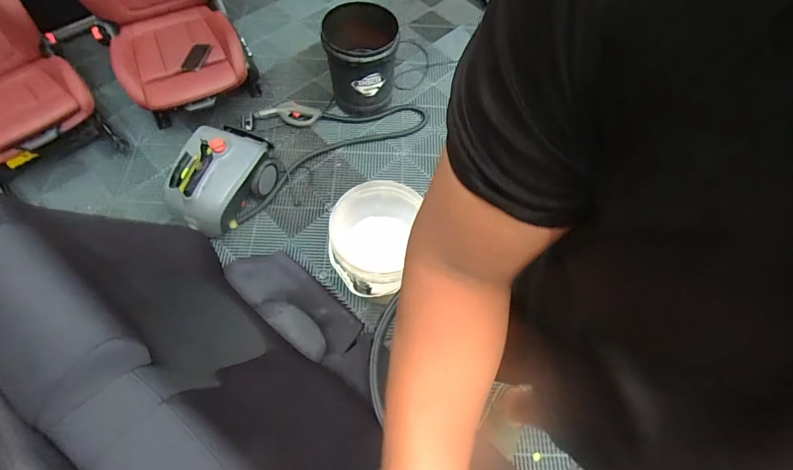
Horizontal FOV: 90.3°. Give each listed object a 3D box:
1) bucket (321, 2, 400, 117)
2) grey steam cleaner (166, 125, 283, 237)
[{"bbox_3d":[-0.145,-0.735,1.673,0.284,0.328,0.280,1,63,-2],"label":"bucket"},{"bbox_3d":[-0.660,-0.224,1.468,0.251,0.296,0.420,31,65,14],"label":"grey steam cleaner"}]

